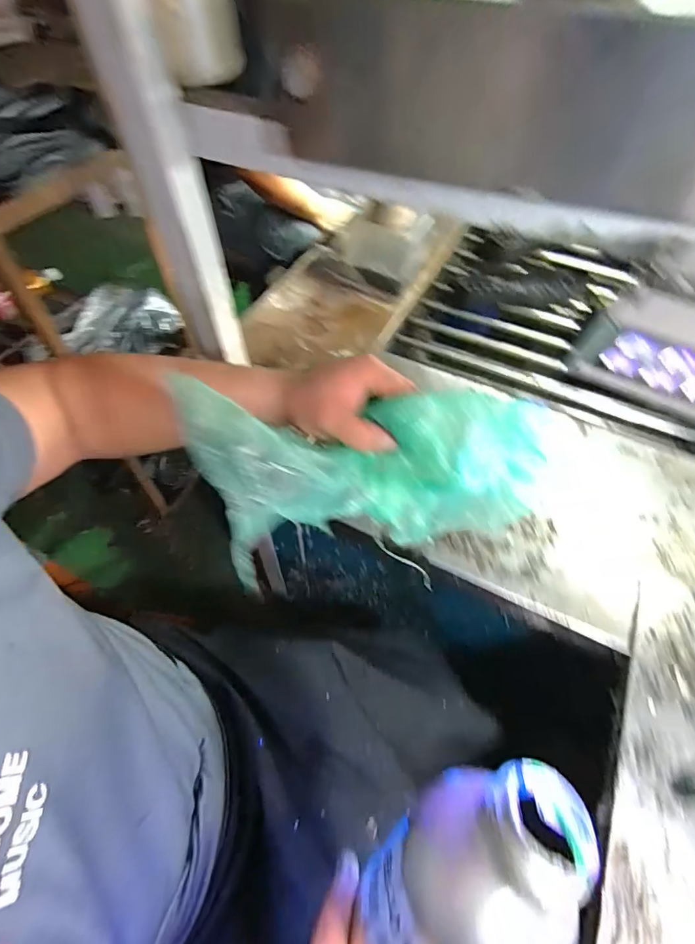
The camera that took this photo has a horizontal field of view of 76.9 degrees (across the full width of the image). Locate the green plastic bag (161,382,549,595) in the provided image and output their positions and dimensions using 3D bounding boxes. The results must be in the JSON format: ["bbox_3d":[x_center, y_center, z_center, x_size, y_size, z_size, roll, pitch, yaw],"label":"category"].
[{"bbox_3d":[0.024,0.001,0.300,0.256,0.120,0.093,1,51,-28],"label":"green plastic bag"}]

